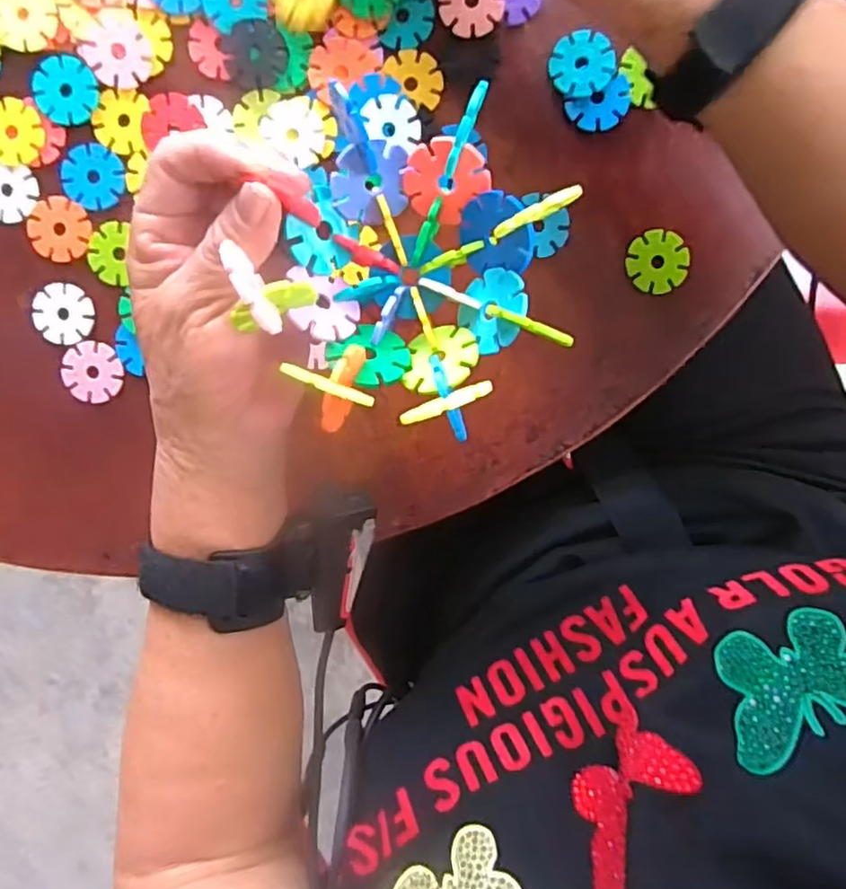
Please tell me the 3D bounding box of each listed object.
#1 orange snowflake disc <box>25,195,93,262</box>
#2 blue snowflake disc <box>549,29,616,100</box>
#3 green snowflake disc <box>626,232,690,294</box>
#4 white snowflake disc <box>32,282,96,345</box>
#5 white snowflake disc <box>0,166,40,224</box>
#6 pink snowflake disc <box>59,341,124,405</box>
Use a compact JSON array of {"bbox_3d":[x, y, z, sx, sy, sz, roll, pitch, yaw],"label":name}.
[{"bbox_3d":[-0.190,-0.112,0.330,0.033,0.004,0.031,0,99,0],"label":"orange snowflake disc"},{"bbox_3d":[0.079,-0.188,0.314,0.031,0.004,0.028,5,104,12],"label":"blue snowflake disc"},{"bbox_3d":[0.122,-0.095,0.330,0.030,0.004,0.030,0,99,0],"label":"green snowflake disc"},{"bbox_3d":[-0.190,-0.069,0.334,0.030,0.004,0.031,0,99,0],"label":"white snowflake disc"},{"bbox_3d":[-0.217,-0.130,0.328,0.029,0.004,0.028,6,99,-1],"label":"white snowflake disc"},{"bbox_3d":[-0.178,-0.039,0.341,0.029,0.006,0.031,0,99,0],"label":"pink snowflake disc"}]

